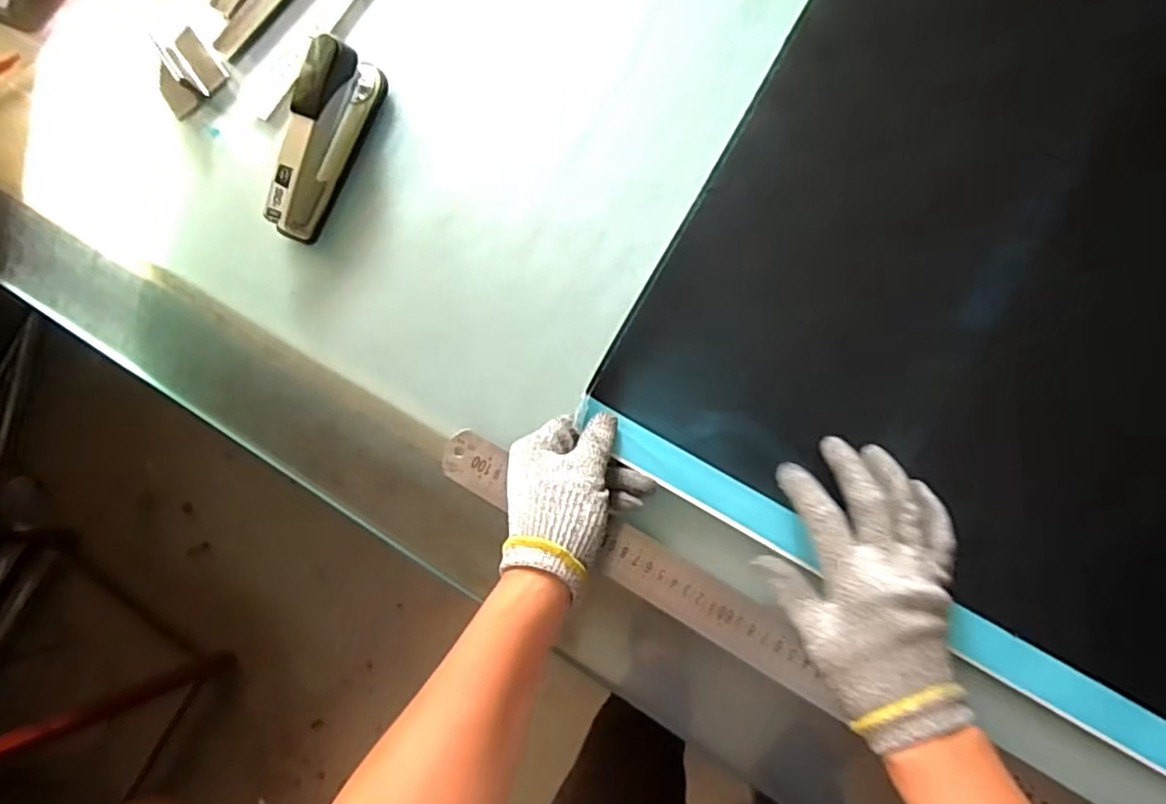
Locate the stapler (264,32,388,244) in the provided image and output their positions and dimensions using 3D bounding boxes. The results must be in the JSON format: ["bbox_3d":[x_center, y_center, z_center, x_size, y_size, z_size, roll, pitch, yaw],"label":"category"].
[{"bbox_3d":[-0.203,-0.204,0.490,0.030,0.071,0.151,23,88,13],"label":"stapler"}]

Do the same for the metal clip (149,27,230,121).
[{"bbox_3d":[-0.338,-0.280,0.535,0.056,0.030,0.059,-43,78,3],"label":"metal clip"}]

